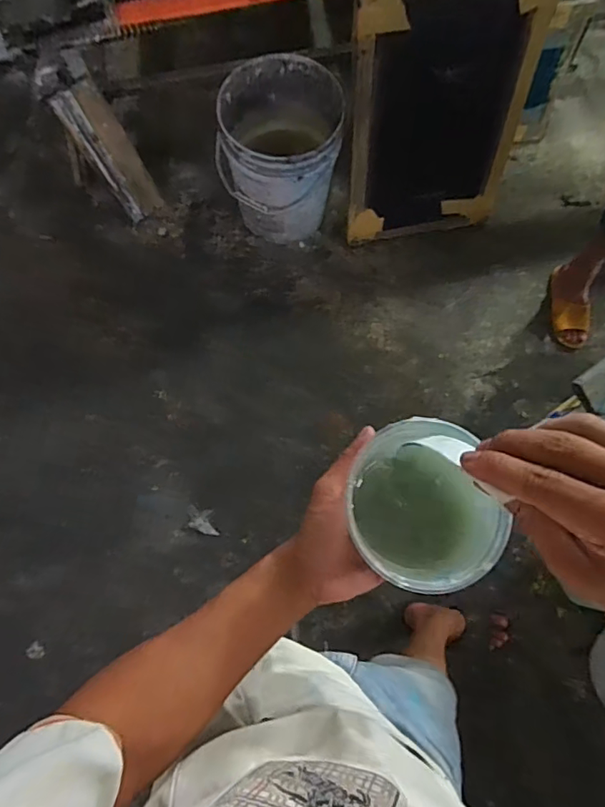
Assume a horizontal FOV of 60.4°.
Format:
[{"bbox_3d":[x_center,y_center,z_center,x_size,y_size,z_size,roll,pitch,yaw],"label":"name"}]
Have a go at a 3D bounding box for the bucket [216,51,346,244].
[{"bbox_3d":[-0.055,-0.636,1.347,0.286,0.338,0.292,0,75,-1],"label":"bucket"}]

